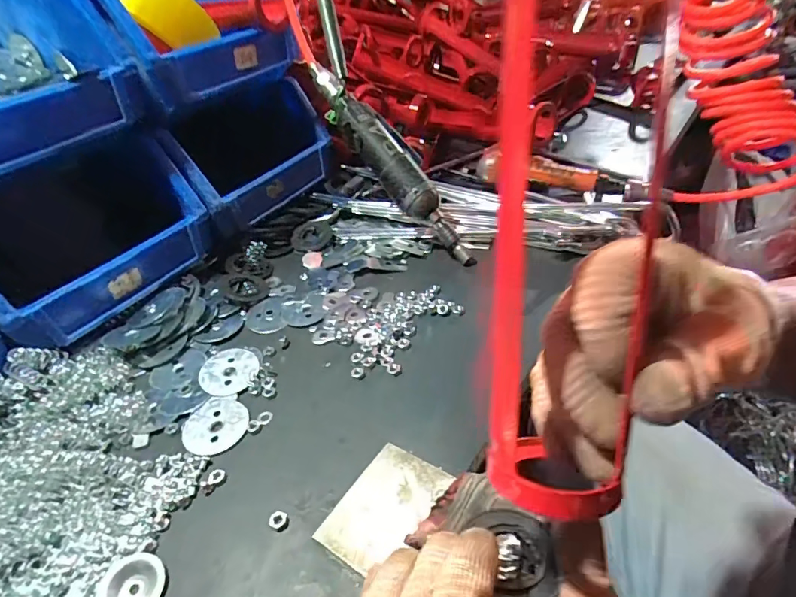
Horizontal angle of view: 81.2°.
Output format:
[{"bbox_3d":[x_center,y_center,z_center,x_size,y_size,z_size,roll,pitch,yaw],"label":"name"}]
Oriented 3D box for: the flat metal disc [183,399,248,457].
[{"bbox_3d":[-0.136,0.094,0.346,0.048,0.004,0.047,-4,39,3],"label":"flat metal disc"}]

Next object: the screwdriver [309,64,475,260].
[{"bbox_3d":[-0.010,-0.141,0.475,0.039,0.033,0.262,-32,80,-28],"label":"screwdriver"}]

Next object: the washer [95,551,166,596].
[{"bbox_3d":[-0.150,0.162,0.260,0.036,0.004,0.035,-4,39,3],"label":"washer"}]

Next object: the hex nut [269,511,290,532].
[{"bbox_3d":[-0.072,0.135,0.282,0.013,0.004,0.011,19,45,28],"label":"hex nut"}]

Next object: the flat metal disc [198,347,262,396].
[{"bbox_3d":[-0.140,0.060,0.385,0.050,0.004,0.047,-4,39,3],"label":"flat metal disc"}]

